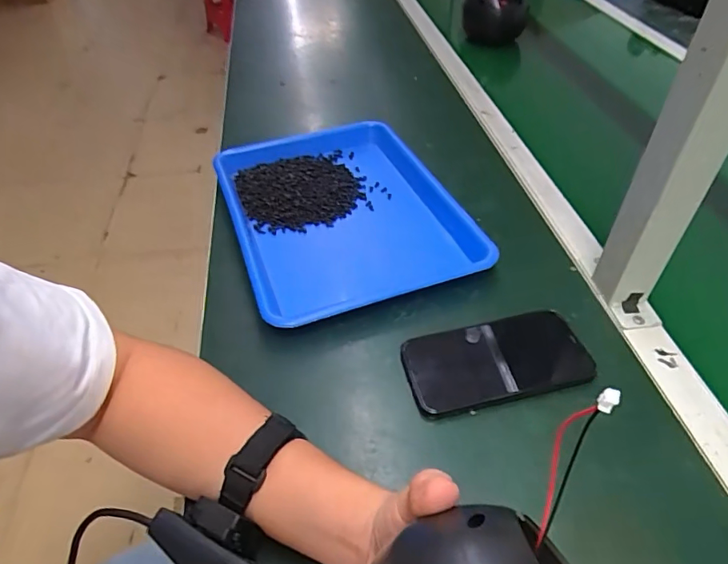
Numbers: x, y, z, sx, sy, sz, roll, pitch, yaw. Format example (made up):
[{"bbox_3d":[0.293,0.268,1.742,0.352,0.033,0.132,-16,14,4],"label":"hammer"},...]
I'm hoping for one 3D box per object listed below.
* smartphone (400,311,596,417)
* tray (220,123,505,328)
[{"bbox_3d":[0.116,0.070,0.441,0.156,0.012,0.079,-10,46,-7],"label":"smartphone"},{"bbox_3d":[-0.033,-0.092,0.593,0.243,0.031,0.322,-16,47,-14],"label":"tray"}]

